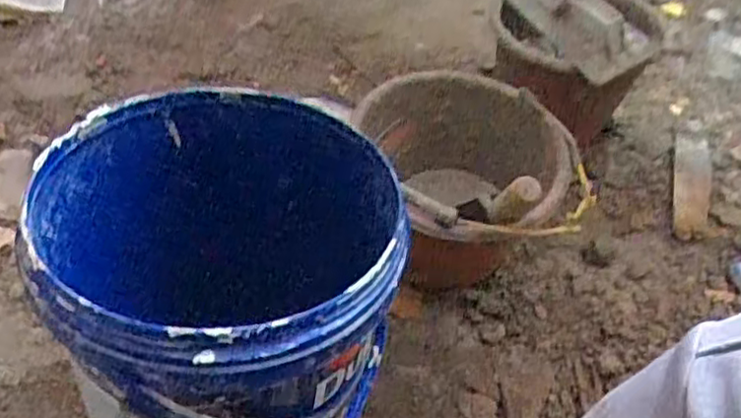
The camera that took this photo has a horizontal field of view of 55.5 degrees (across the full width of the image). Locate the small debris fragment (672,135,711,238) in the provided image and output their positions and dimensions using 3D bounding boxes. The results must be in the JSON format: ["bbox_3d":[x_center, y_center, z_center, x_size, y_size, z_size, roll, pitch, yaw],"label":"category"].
[{"bbox_3d":[0.504,-0.046,1.108,0.054,0.024,0.237,14,48,13],"label":"small debris fragment"}]

